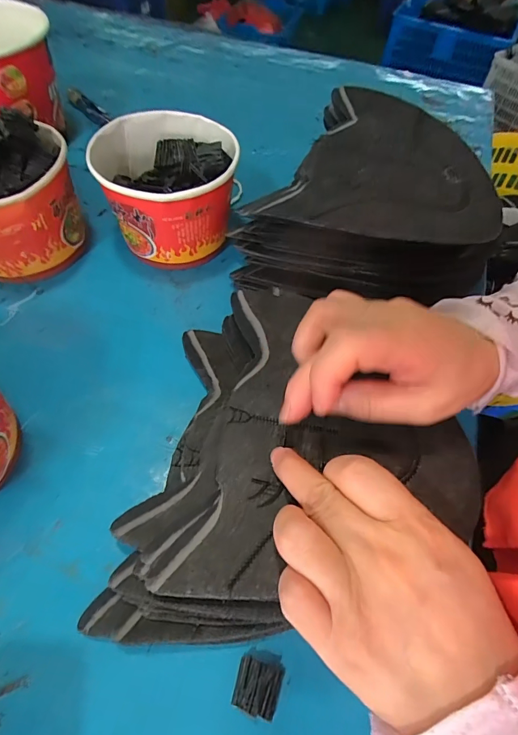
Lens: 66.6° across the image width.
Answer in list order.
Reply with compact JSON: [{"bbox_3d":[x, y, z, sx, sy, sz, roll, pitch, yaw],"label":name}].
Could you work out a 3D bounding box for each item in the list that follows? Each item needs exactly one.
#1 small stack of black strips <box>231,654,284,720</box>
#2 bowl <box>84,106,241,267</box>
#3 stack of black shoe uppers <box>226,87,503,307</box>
[{"bbox_3d":[0.000,0.162,0.200,0.022,0.009,0.022,15,57,5],"label":"small stack of black strips"},{"bbox_3d":[-0.076,-0.150,0.351,0.107,0.088,0.117,-1,57,-5],"label":"bowl"},{"bbox_3d":[0.091,-0.151,0.343,0.192,0.084,0.199,11,57,3],"label":"stack of black shoe uppers"}]

